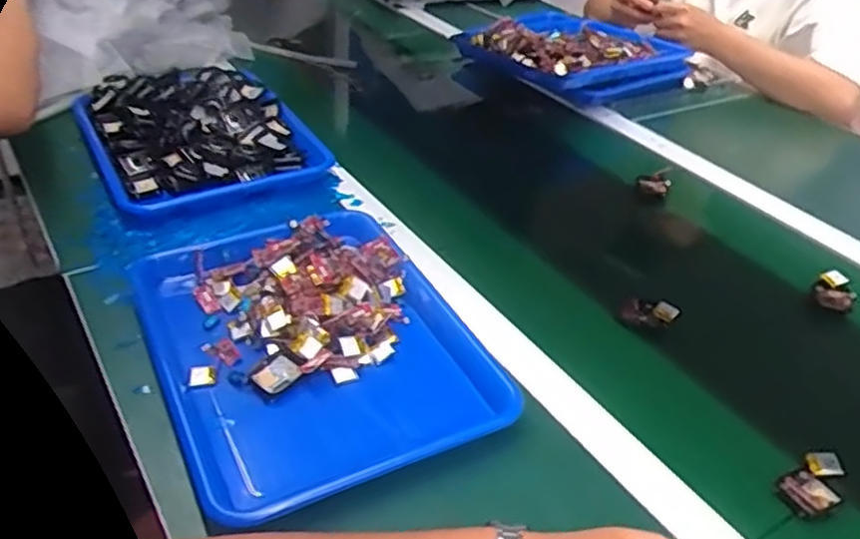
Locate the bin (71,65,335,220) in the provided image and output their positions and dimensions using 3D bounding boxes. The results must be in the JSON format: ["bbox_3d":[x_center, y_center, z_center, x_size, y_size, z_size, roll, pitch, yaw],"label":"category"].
[{"bbox_3d":[-0.282,-0.170,0.907,0.251,0.045,0.294,-19,41,-27],"label":"bin"}]

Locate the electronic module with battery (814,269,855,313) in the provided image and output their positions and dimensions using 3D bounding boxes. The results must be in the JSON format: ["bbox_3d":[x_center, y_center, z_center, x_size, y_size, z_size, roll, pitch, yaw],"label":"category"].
[{"bbox_3d":[0.416,0.021,0.762,0.036,0.015,0.054,20,40,23],"label":"electronic module with battery"}]

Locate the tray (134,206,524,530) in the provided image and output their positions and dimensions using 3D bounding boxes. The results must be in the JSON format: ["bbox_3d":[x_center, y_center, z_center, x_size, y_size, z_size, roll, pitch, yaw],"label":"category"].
[{"bbox_3d":[-0.101,0.049,0.648,0.262,0.068,0.334,-15,40,-23],"label":"tray"}]

